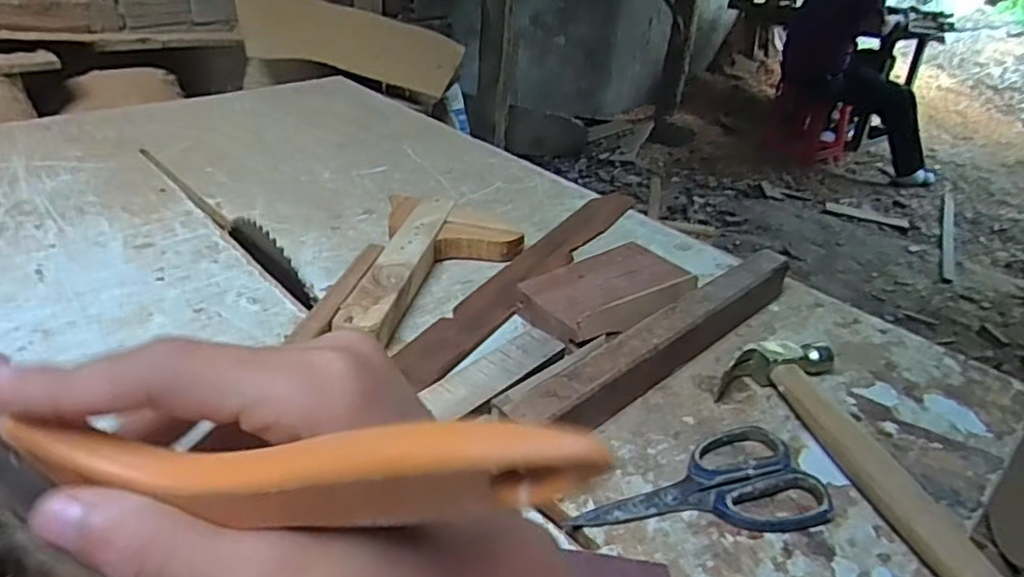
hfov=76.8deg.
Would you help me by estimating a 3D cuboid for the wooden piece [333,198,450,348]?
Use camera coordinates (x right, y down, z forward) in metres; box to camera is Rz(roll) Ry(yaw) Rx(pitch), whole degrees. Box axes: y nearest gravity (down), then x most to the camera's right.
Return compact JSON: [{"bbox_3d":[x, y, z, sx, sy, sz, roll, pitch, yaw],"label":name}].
[{"bbox_3d":[-0.111,-0.020,0.661,0.042,0.040,0.256,8,32,6],"label":"wooden piece"}]

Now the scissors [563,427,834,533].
[{"bbox_3d":[0.130,0.146,0.456,0.180,0.013,0.086,-8,34,-19],"label":"scissors"}]

